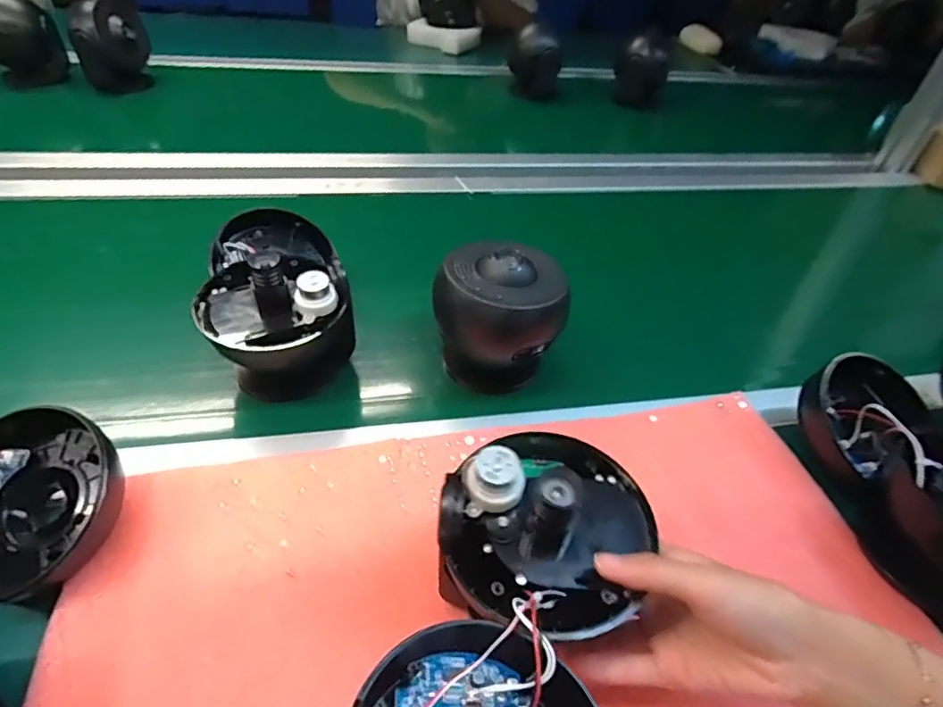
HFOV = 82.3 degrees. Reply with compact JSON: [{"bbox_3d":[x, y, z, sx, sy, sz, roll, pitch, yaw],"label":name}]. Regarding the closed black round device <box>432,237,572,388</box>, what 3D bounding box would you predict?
[{"bbox_3d":[0.023,-0.034,0.469,0.096,0.105,0.085,-19,49,-26],"label":"closed black round device"}]

